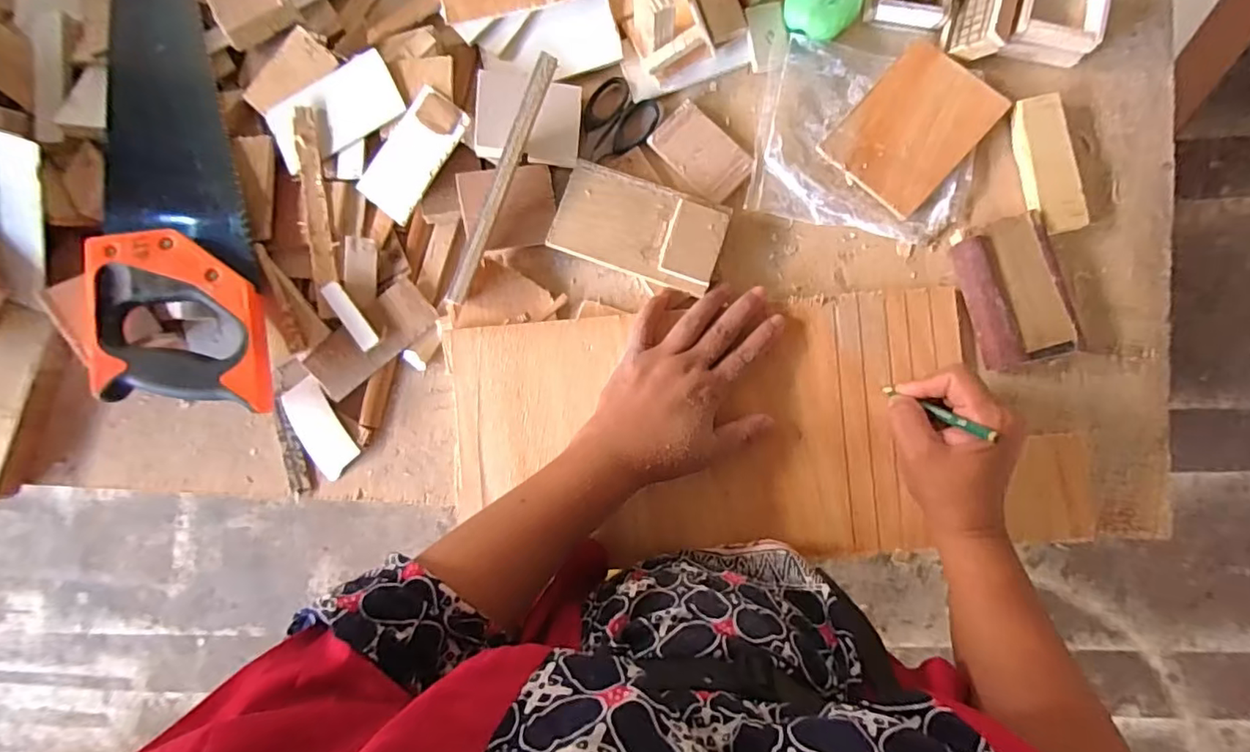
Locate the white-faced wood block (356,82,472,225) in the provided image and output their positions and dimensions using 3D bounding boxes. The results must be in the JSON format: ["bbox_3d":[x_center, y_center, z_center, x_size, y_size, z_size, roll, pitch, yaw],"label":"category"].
[{"bbox_3d":[-0.161,-0.169,0.425,0.047,0.010,0.095,35,90,6],"label":"white-faced wood block"}]

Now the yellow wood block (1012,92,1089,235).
[{"bbox_3d":[0.317,-0.157,0.421,0.032,0.017,0.101,-11,85,4],"label":"yellow wood block"}]

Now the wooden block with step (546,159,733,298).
[{"bbox_3d":[0.011,-0.113,0.427,0.125,0.020,0.070,19,88,6],"label":"wooden block with step"}]

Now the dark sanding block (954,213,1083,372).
[{"bbox_3d":[0.289,-0.062,0.415,0.068,0.021,0.104,-15,85,4],"label":"dark sanding block"}]

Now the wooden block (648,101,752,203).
[{"bbox_3d":[0.059,-0.175,0.440,0.076,0.005,0.047,44,91,6],"label":"wooden block"}]

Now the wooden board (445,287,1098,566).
[{"bbox_3d":[0.101,0.036,0.426,0.468,0.016,0.202,4,85,3],"label":"wooden board"}]

